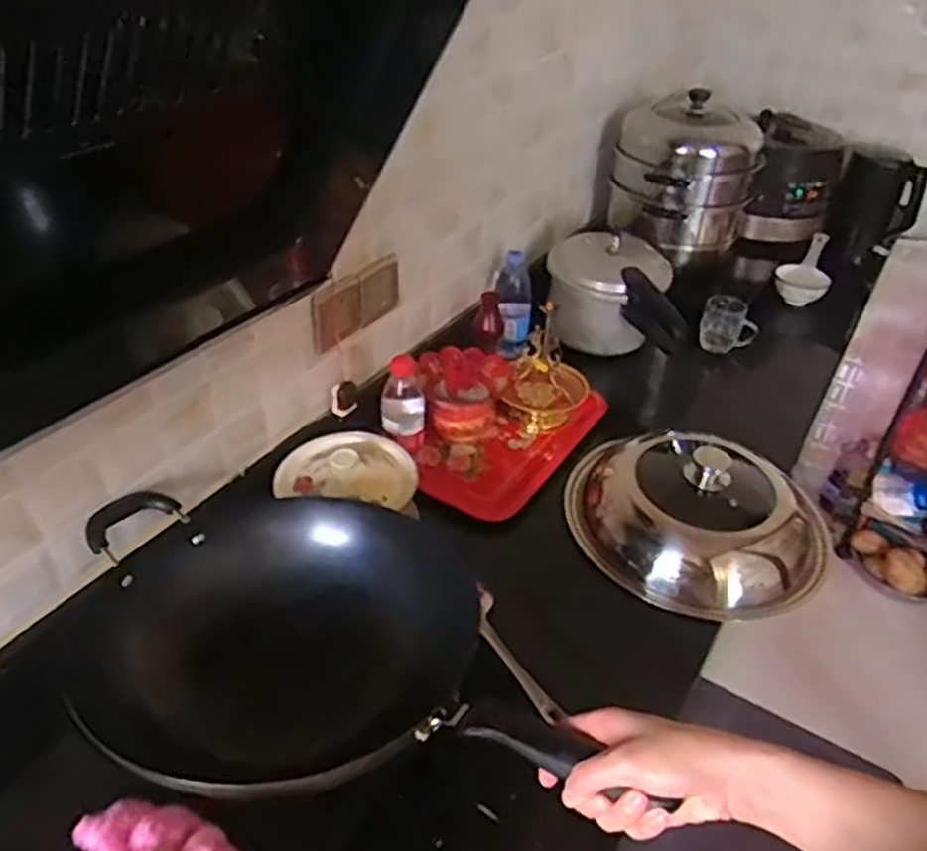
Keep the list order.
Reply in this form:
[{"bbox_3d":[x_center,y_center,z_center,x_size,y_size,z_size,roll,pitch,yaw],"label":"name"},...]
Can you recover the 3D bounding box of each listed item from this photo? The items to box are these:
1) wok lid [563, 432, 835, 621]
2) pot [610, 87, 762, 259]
[{"bbox_3d":[0.312,0.111,1.045,0.312,0.146,0.352,-28,47,-34],"label":"wok lid"},{"bbox_3d":[0.450,-0.520,1.528,0.281,0.276,0.257,13,39,13],"label":"pot"}]

